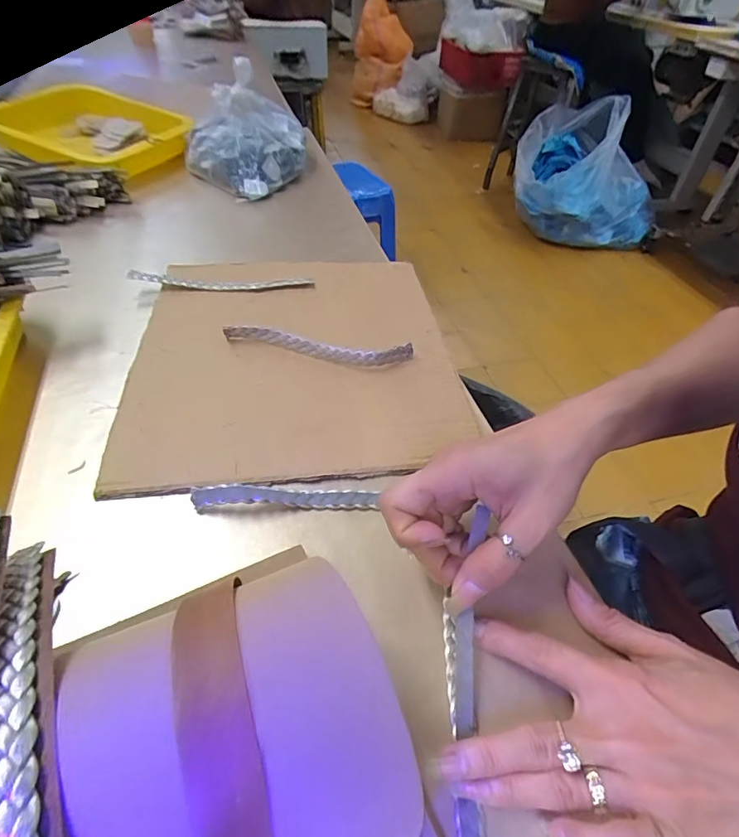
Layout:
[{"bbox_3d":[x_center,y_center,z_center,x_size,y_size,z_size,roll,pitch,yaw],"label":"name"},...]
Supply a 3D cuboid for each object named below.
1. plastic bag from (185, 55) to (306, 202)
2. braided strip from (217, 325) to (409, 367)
[{"bbox_3d":[-0.171,-0.408,0.665,0.169,0.115,0.204,-8,49,-13],"label":"plastic bag"},{"bbox_3d":[-0.044,-0.059,0.404,0.159,0.020,0.023,8,47,1],"label":"braided strip"}]

